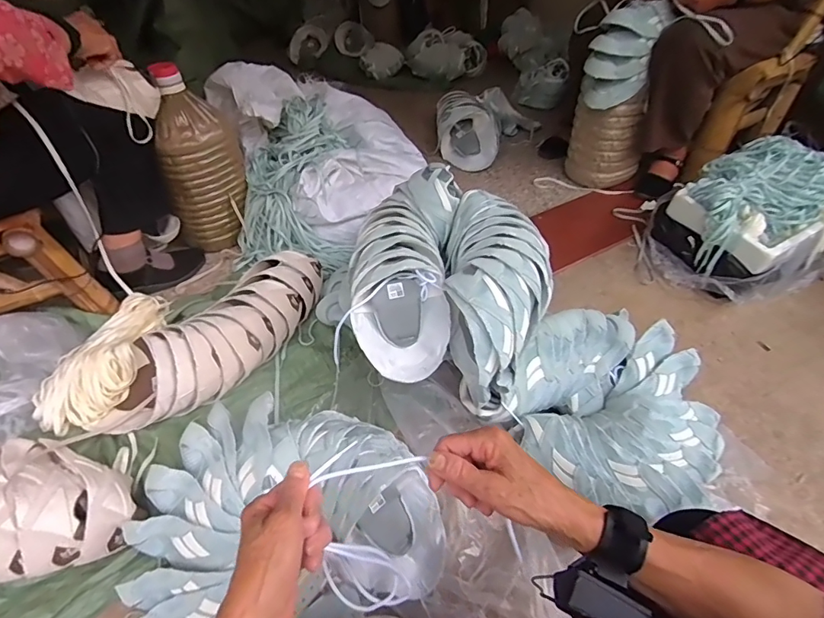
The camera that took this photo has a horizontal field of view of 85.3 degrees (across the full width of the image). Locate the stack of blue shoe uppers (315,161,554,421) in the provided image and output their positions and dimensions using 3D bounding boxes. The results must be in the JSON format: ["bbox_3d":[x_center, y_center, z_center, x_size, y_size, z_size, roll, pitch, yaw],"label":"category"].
[{"bbox_3d":[0.061,-0.030,0.805,0.338,0.237,0.335,8,46,10],"label":"stack of blue shoe uppers"}]

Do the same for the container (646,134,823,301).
[{"bbox_3d":[0.815,-0.210,1.089,0.382,0.260,0.306,-21,48,-19],"label":"container"}]

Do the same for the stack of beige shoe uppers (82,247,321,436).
[{"bbox_3d":[-0.364,0.056,0.865,0.158,0.112,0.467,25,51,25],"label":"stack of beige shoe uppers"}]

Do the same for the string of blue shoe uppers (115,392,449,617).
[{"bbox_3d":[-0.179,0.293,0.654,0.414,0.181,0.285,-17,47,-14],"label":"string of blue shoe uppers"}]

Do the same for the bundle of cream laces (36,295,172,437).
[{"bbox_3d":[-0.563,0.079,0.865,0.159,0.081,0.329,8,46,10],"label":"bundle of cream laces"}]

